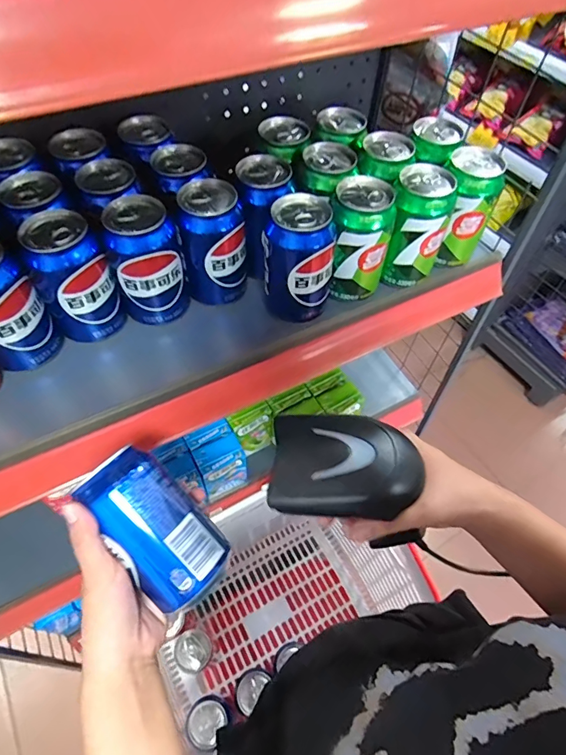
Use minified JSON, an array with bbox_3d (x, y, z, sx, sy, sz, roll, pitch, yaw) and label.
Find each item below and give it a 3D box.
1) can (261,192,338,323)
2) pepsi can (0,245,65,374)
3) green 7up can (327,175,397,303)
[{"bbox_3d":[0.015,-0.107,0.425,0.060,0.108,0.061,1,54,-1],"label":"can"},{"bbox_3d":[-0.241,-0.061,0.385,0.061,0.107,0.059,1,54,-1],"label":"pepsi can"},{"bbox_3d":[0.074,-0.132,0.443,0.056,0.105,0.056,1,54,-1],"label":"green 7up can"}]

